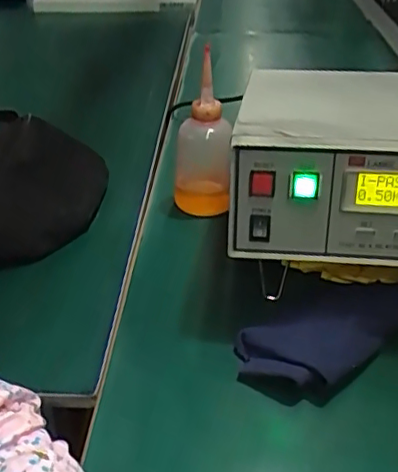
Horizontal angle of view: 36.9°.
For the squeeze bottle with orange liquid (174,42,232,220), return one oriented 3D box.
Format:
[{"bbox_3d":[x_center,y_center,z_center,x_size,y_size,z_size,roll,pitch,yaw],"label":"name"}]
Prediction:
[{"bbox_3d":[0.004,-0.100,0.628,0.060,0.165,0.050,-2,33,-1],"label":"squeeze bottle with orange liquid"}]

